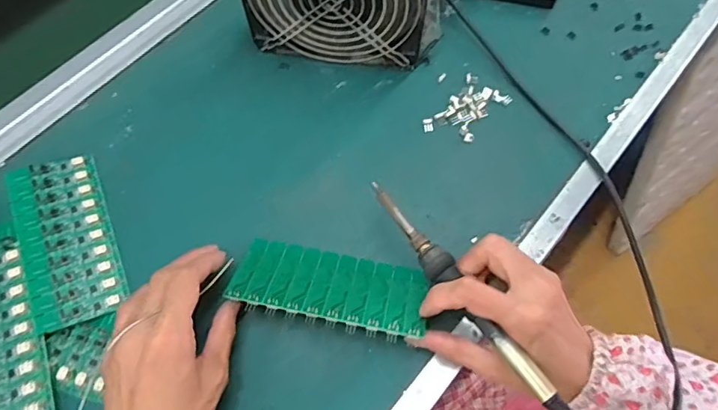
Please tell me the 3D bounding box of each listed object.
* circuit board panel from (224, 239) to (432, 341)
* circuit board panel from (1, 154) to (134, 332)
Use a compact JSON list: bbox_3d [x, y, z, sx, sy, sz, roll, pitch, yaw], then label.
[{"bbox_3d":[-0.021,0.060,0.360,0.133,0.006,0.064,11,39,5],"label":"circuit board panel"},{"bbox_3d":[-0.223,0.023,0.381,0.063,0.007,0.137,-17,67,-24],"label":"circuit board panel"}]

